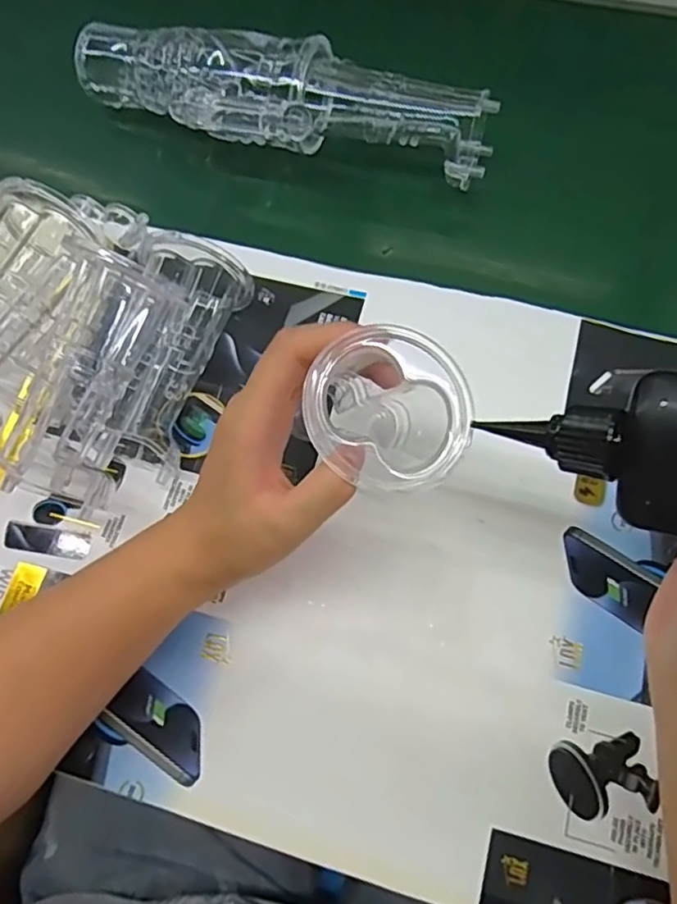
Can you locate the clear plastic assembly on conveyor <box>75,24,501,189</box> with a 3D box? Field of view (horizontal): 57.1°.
[{"bbox_3d":[-0.043,-0.239,0.435,0.290,0.063,0.087,17,73,8],"label":"clear plastic assembly on conveyor"}]

